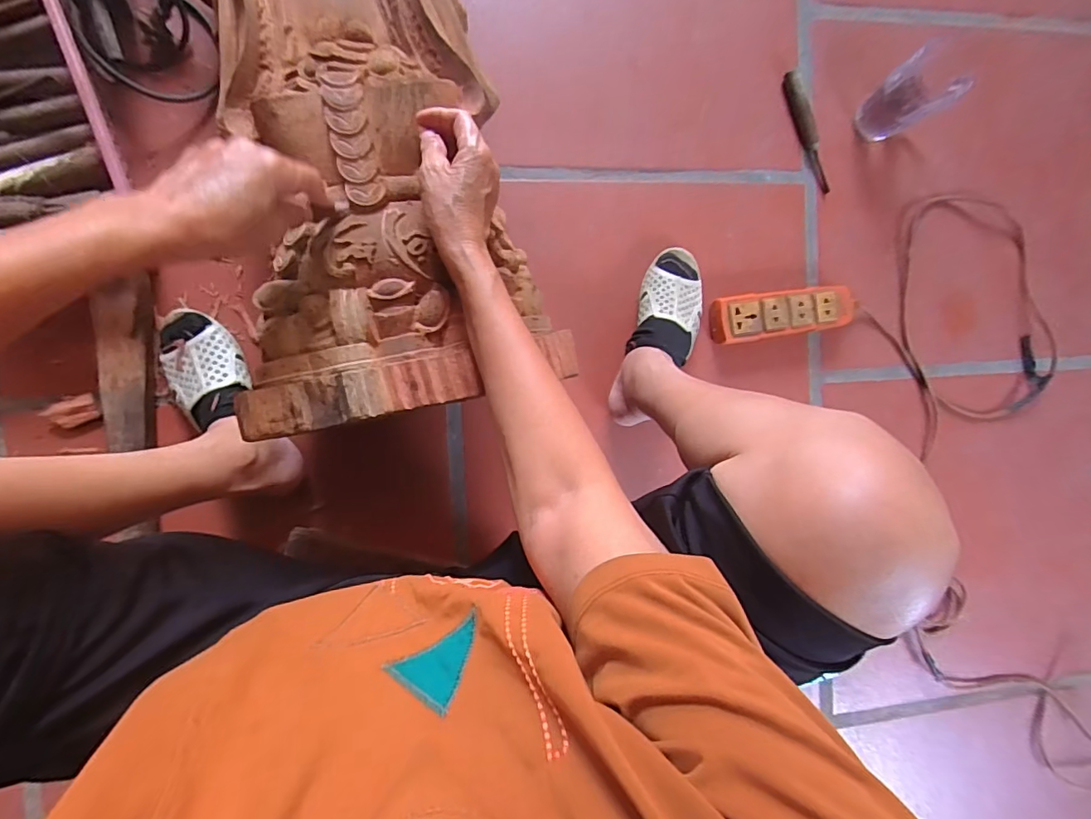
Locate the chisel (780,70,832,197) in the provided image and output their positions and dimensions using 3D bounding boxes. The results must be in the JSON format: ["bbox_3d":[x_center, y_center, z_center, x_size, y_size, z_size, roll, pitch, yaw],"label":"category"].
[{"bbox_3d":[0.372,-0.391,0.708,0.025,0.020,0.168,-26,97,-7],"label":"chisel"}]

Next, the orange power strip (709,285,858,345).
[{"bbox_3d":[0.324,-0.133,0.690,0.201,0.047,0.062,-9,94,-9],"label":"orange power strip"}]

